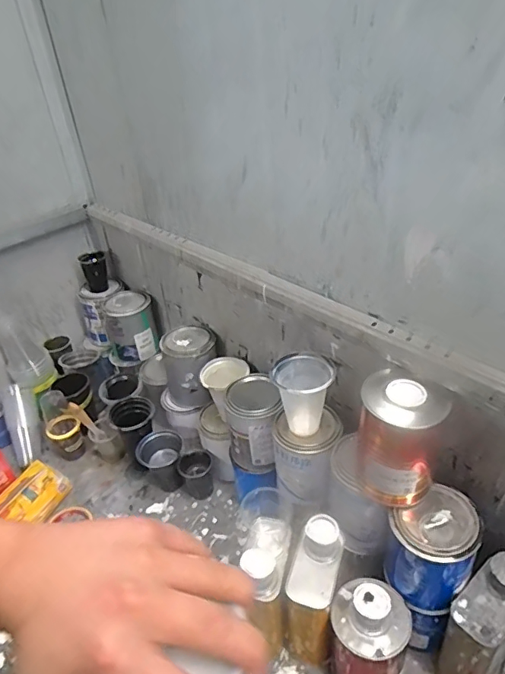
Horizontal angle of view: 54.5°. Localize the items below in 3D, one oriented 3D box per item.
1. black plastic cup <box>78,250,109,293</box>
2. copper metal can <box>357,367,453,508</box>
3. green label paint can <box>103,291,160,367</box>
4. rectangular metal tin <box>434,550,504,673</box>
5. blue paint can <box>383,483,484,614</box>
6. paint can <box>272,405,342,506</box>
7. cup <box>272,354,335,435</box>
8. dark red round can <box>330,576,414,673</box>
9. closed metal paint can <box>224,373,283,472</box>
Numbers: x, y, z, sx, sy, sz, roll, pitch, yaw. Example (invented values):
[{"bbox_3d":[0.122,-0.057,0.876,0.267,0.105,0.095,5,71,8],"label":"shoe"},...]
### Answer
[{"bbox_3d":[-0.360,-0.152,1.135,0.059,0.082,0.044,-22,38,-22],"label":"black plastic cup"},{"bbox_3d":[0.180,0.126,0.604,0.101,0.158,0.090,9,38,20],"label":"copper metal can"},{"bbox_3d":[-0.282,-0.018,1.131,0.113,0.137,0.096,-12,36,-9],"label":"green label paint can"},{"bbox_3d":[0.296,0.381,0.636,0.115,0.211,0.070,-29,41,-29],"label":"rectangular metal tin"},{"bbox_3d":[0.232,0.274,0.634,0.104,0.136,0.101,-21,38,-21],"label":"blue paint can"},{"bbox_3d":[0.083,0.187,0.772,0.107,0.138,0.085,11,38,22],"label":"paint can"},{"bbox_3d":[0.074,0.087,0.720,0.080,0.103,0.081,-4,35,3],"label":"cup"},{"bbox_3d":[0.155,0.401,0.654,0.096,0.181,0.086,22,44,34],"label":"dark red round can"},{"bbox_3d":[0.003,0.149,0.843,0.097,0.141,0.104,-6,35,-1],"label":"closed metal paint can"}]

